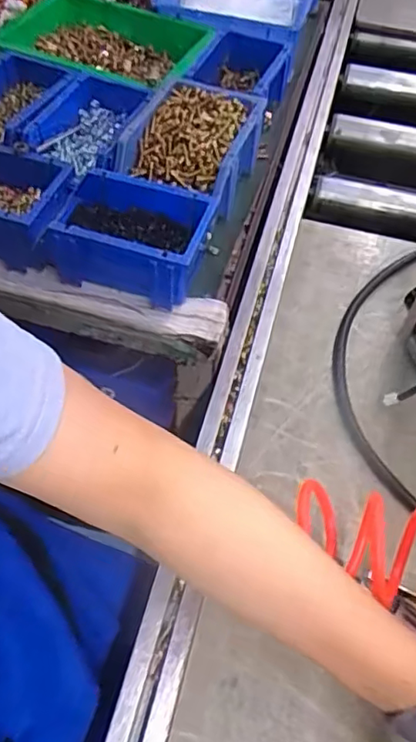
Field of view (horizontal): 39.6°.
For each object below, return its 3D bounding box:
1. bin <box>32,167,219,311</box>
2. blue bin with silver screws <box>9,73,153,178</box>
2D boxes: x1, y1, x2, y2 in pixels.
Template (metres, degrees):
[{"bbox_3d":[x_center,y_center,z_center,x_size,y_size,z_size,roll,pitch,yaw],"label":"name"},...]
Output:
[{"bbox_3d":[-0.080,-0.135,0.581,0.153,0.073,0.104,15,57,7],"label":"bin"},{"bbox_3d":[-0.140,-0.272,0.665,0.118,0.058,0.183,13,55,6],"label":"blue bin with silver screws"}]

